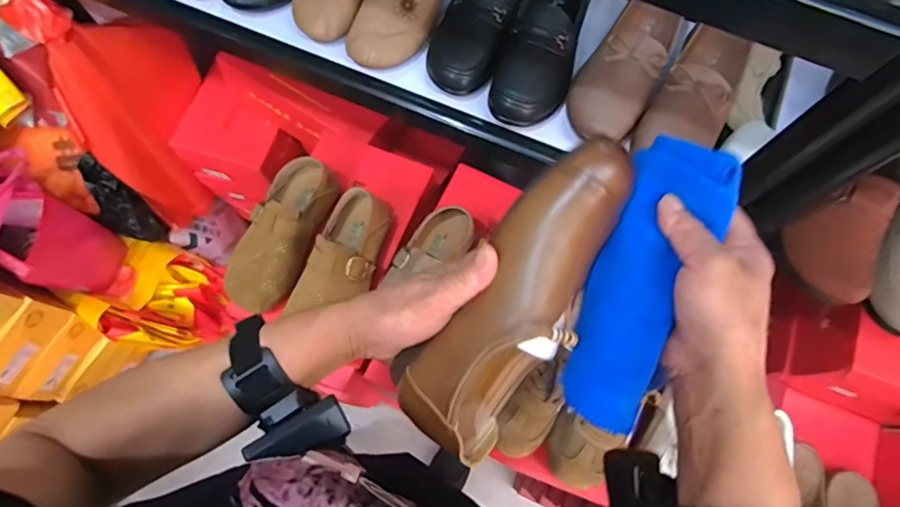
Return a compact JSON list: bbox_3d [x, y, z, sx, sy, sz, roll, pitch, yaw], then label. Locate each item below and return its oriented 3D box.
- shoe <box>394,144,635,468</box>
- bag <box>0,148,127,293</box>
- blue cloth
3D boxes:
[{"bbox_3d":[0.046,0.030,0.339,0.074,0.064,0.222,30,103,8],"label":"shoe"},{"bbox_3d":[-0.769,-0.058,0.943,0.224,0.314,0.150,37,75,9],"label":"bag"},{"bbox_3d":[0.125,0.019,0.321,0.057,0.038,0.187,21,90,5],"label":"blue cloth"}]

